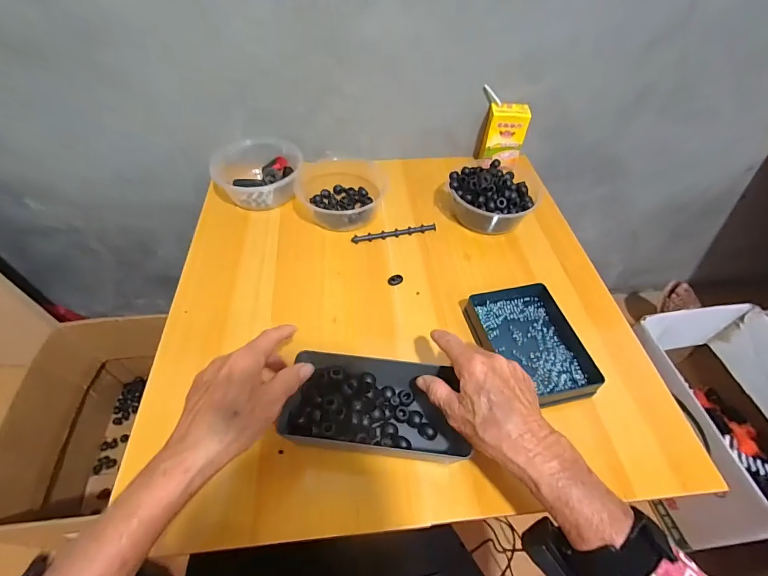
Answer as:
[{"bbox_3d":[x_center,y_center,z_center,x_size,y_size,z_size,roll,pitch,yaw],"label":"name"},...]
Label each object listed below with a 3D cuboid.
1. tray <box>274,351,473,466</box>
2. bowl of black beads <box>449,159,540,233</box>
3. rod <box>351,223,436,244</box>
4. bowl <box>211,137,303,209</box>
[{"bbox_3d":[-0.007,0.118,0.393,0.178,0.035,0.101,4,52,0],"label":"tray"},{"bbox_3d":[0.172,-0.146,0.601,0.129,0.068,0.130,2,52,-2],"label":"bowl of black beads"},{"bbox_3d":[0.018,-0.086,0.587,0.134,0.007,0.011,-11,53,-12],"label":"rod"},{"bbox_3d":[-0.208,-0.190,0.622,0.144,0.065,0.115,5,52,0],"label":"bowl"}]

